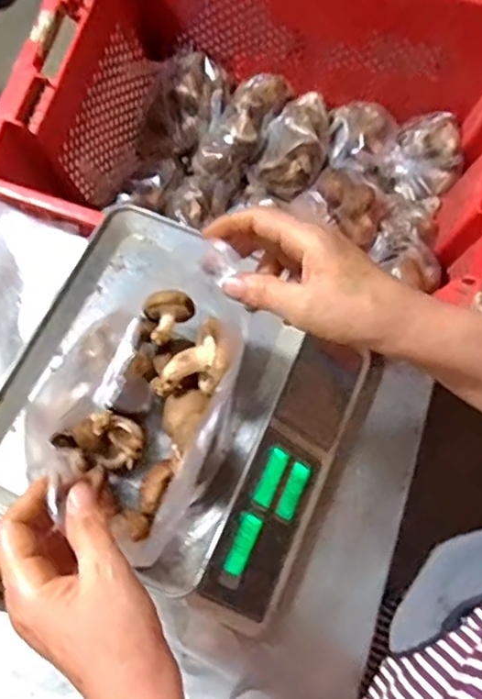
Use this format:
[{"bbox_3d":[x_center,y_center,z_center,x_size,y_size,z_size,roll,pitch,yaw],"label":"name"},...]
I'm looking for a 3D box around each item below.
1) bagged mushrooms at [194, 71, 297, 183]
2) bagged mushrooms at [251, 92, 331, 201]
[{"bbox_3d":[0.003,-0.343,0.947,0.091,0.078,0.196,35,84,11],"label":"bagged mushrooms"},{"bbox_3d":[0.080,-0.304,0.924,0.100,0.070,0.156,25,69,7],"label":"bagged mushrooms"}]

